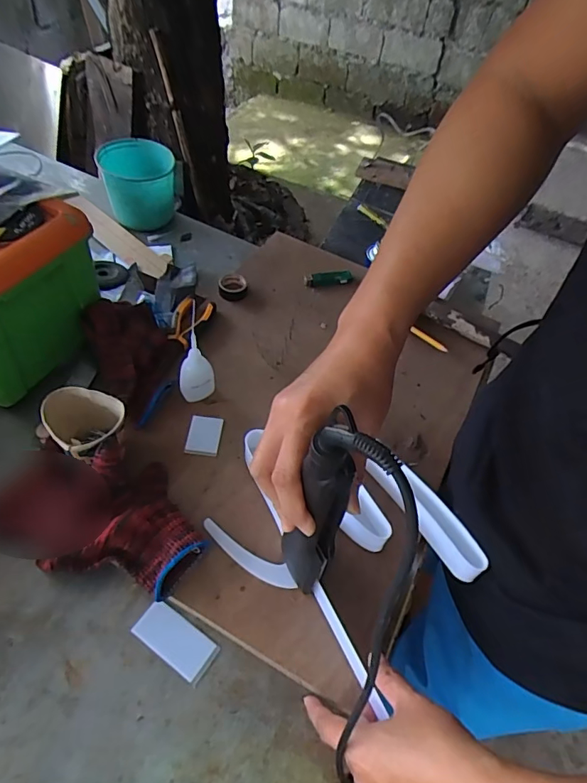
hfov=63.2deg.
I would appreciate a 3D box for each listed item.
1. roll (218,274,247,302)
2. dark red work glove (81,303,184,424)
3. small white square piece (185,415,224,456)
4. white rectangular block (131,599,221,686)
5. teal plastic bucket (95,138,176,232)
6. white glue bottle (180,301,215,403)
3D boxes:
[{"bbox_3d":[-0.093,-0.159,0.739,0.043,0.021,0.047,4,53,-6],"label":"roll"},{"bbox_3d":[-0.207,-0.052,0.629,0.106,0.048,0.193,-20,59,-23],"label":"dark red work glove"},{"bbox_3d":[-0.110,0.053,0.587,0.040,0.006,0.052,8,52,-3],"label":"small white square piece"},{"bbox_3d":[-0.115,0.242,0.467,0.082,0.004,0.039,32,55,15],"label":"white rectangular block"},{"bbox_3d":[-0.265,-0.354,0.829,0.114,0.117,0.114,4,53,-6],"label":"teal plastic bucket"},{"bbox_3d":[-0.117,-0.040,0.574,0.044,0.127,0.033,-4,54,-12],"label":"white glue bottle"}]

